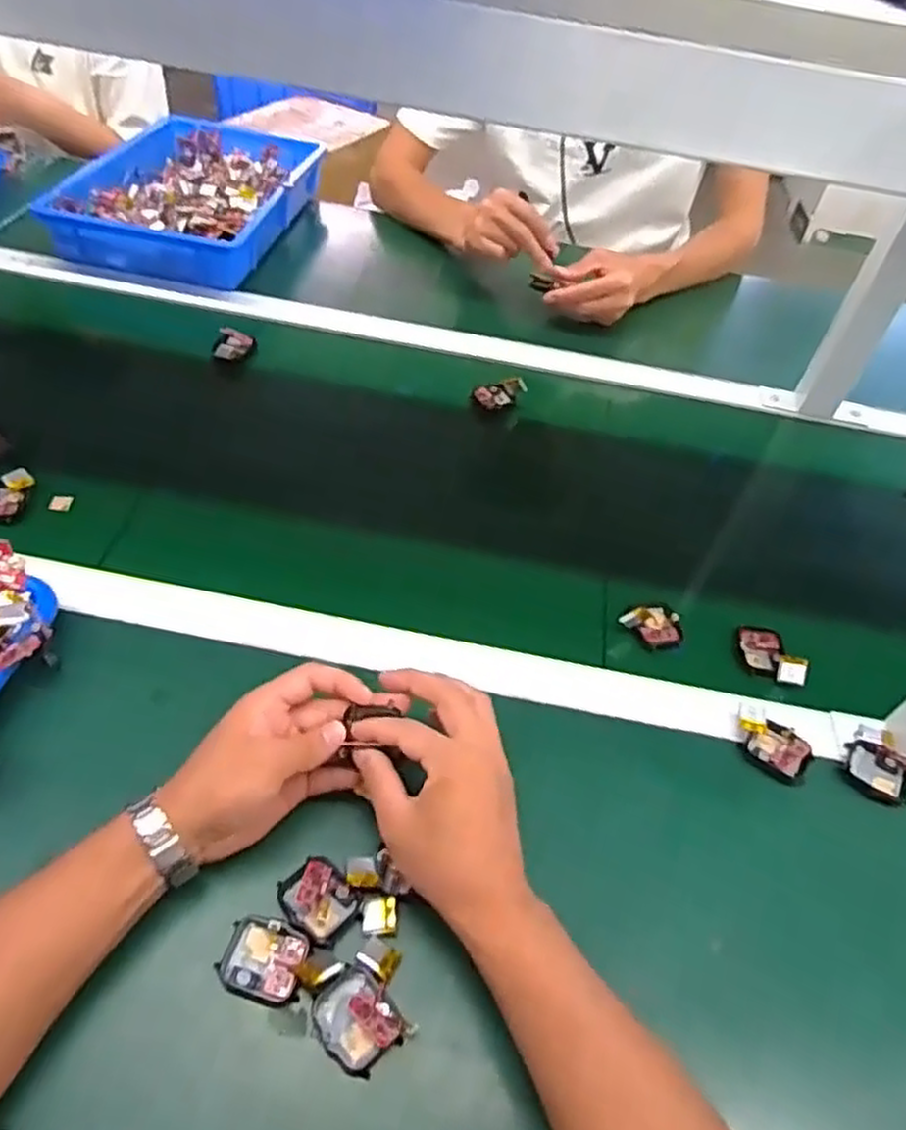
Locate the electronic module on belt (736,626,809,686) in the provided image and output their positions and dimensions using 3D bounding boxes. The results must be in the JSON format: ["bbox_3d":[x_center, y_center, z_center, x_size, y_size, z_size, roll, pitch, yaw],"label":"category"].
[{"bbox_3d":[0.259,0.071,0.596,0.056,0.016,0.045,28,52,17],"label":"electronic module on belt"}]

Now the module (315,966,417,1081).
[{"bbox_3d":[-0.051,0.247,0.402,0.039,0.016,0.048,-31,59,-29],"label":"module"}]

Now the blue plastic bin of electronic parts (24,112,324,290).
[{"bbox_3d":[-0.339,-0.496,0.977,0.256,0.054,0.371,12,49,4],"label":"blue plastic bin of electronic parts"}]

